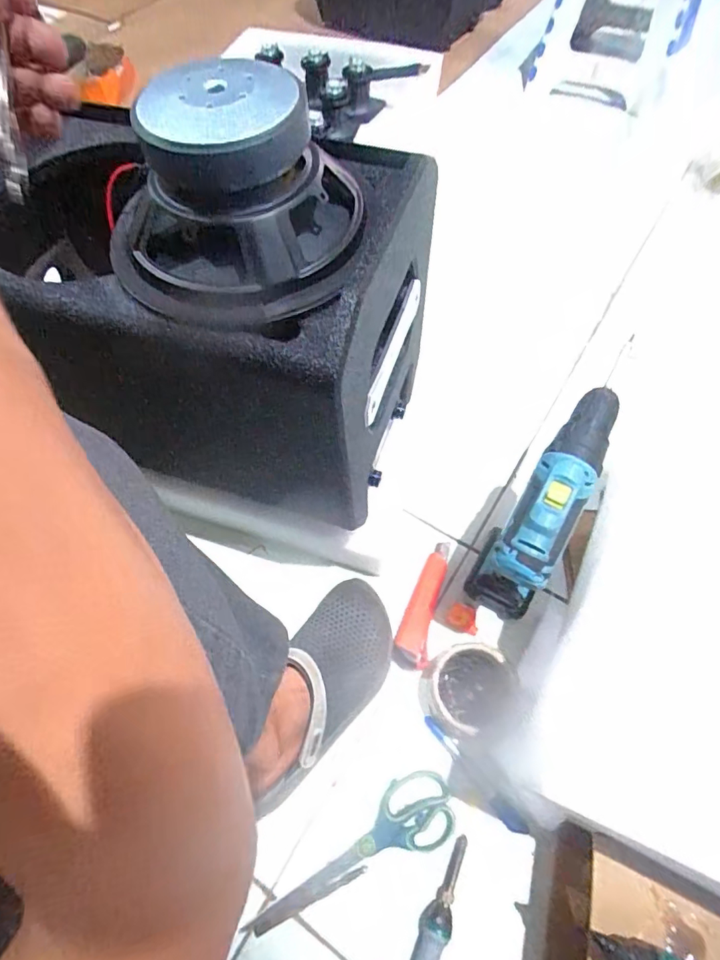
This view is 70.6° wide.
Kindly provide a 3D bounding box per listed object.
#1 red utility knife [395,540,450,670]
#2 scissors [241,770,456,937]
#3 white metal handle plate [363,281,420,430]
[{"bbox_3d":[0.074,0.139,0.591,0.037,0.013,0.144,13,61,9],"label":"red utility knife"},{"bbox_3d":[-0.009,0.344,0.478,0.206,0.007,0.062,-20,61,-9],"label":"scissors"},{"bbox_3d":[0.031,-0.117,0.443,0.004,0.040,0.156,15,62,11],"label":"white metal handle plate"}]

